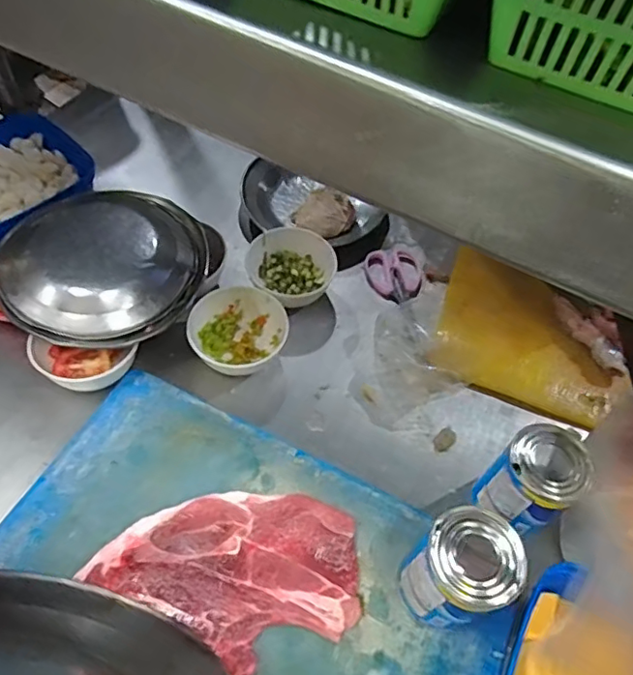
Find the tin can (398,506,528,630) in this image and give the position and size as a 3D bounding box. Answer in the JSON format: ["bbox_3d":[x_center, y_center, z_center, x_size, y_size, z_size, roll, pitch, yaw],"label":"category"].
[{"bbox_3d":[0.114,0.192,0.461,0.074,0.117,0.071,2,56,-3],"label":"tin can"}]

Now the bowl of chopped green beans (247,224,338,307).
[{"bbox_3d":[-0.032,-0.081,0.700,0.098,0.051,0.105,2,56,-3],"label":"bowl of chopped green beans"}]

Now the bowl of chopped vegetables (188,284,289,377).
[{"bbox_3d":[-0.088,-0.008,0.647,0.105,0.048,0.097,2,56,-3],"label":"bowl of chopped vegetables"}]

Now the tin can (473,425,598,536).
[{"bbox_3d":[0.197,0.138,0.528,0.068,0.122,0.068,2,56,-3],"label":"tin can"}]

